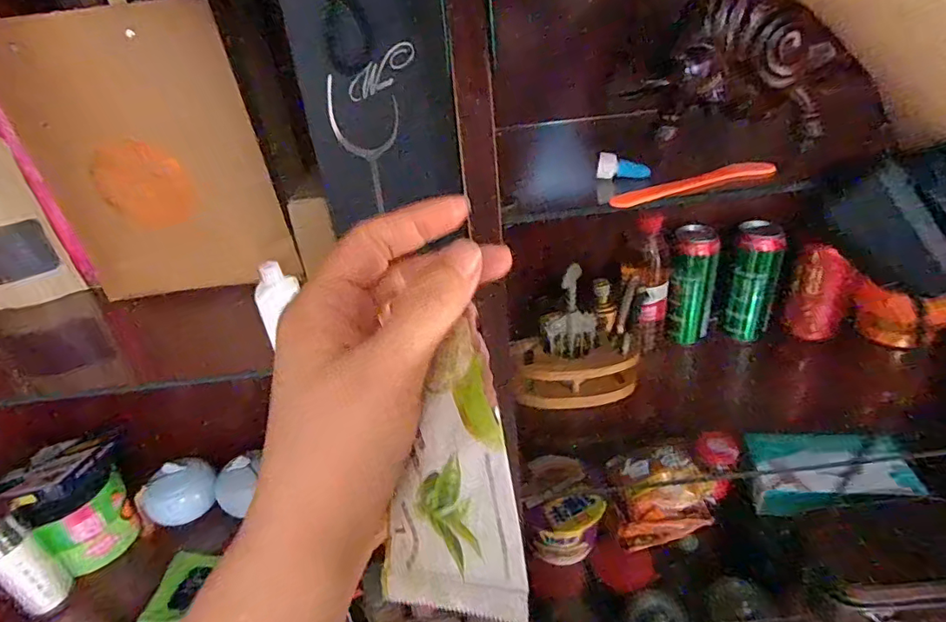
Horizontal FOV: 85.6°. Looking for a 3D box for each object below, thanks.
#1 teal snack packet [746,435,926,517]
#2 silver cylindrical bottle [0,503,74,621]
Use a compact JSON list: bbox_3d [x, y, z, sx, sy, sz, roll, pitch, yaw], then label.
[{"bbox_3d":[0.542,0.251,0.778,0.205,0.126,0.015,-11,-2,37],"label":"teal snack packet"},{"bbox_3d":[-0.613,0.342,0.690,0.057,0.184,0.064,13,36,29],"label":"silver cylindrical bottle"}]

